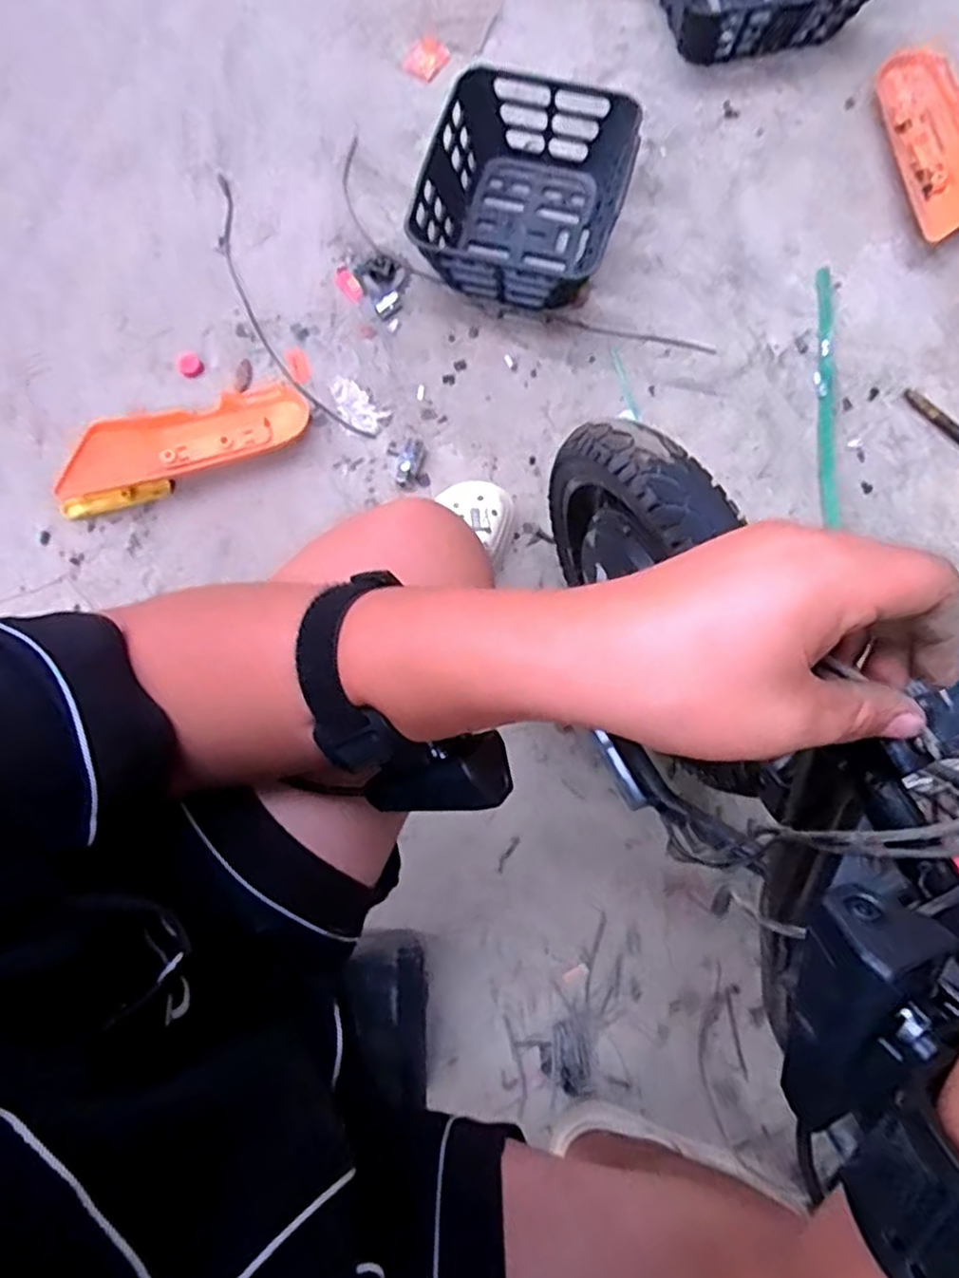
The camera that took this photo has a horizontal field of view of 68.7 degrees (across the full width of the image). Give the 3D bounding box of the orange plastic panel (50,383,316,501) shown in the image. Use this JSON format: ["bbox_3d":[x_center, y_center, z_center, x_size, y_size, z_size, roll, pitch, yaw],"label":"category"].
[{"bbox_3d":[-0.420,-0.287,0.998,0.352,0.056,0.100,-19,76,-4],"label":"orange plastic panel"}]

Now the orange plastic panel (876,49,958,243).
[{"bbox_3d":[0.713,-0.790,1.097,0.113,0.041,0.360,-10,73,14],"label":"orange plastic panel"}]

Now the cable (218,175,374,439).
[{"bbox_3d":[-0.316,-0.506,1.066,0.074,0.016,0.525,-29,77,-6],"label":"cable"}]

